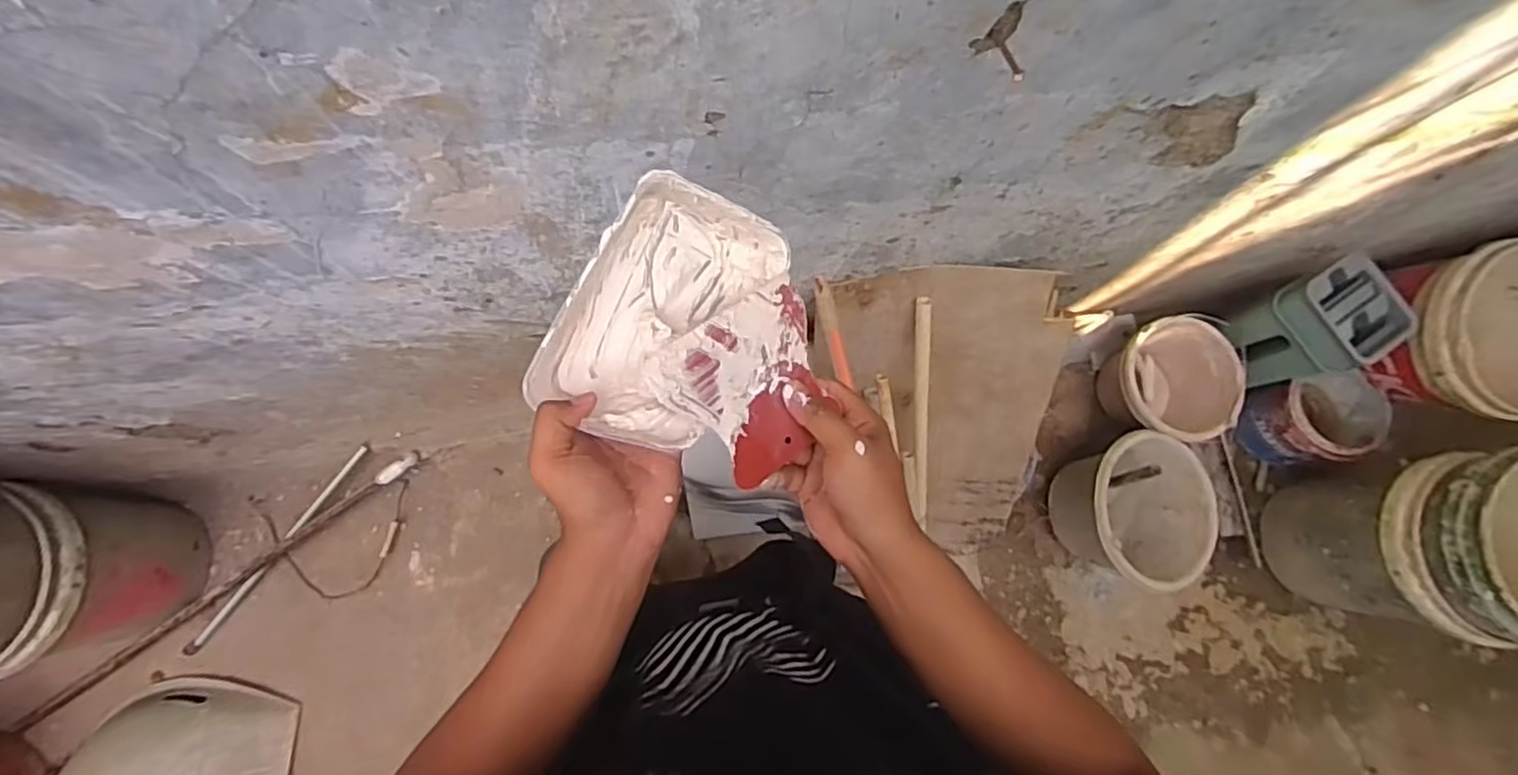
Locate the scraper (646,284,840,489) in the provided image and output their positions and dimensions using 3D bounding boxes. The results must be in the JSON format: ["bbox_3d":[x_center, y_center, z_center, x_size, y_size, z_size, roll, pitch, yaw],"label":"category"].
[{"bbox_3d":[-0.001,-0.004,0.445,0.118,0.010,0.106,-41,106,-25],"label":"scraper"}]

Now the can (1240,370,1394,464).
[{"bbox_3d":[1.161,0.068,1.417,0.178,0.171,0.169,0,78,-1],"label":"can"}]

